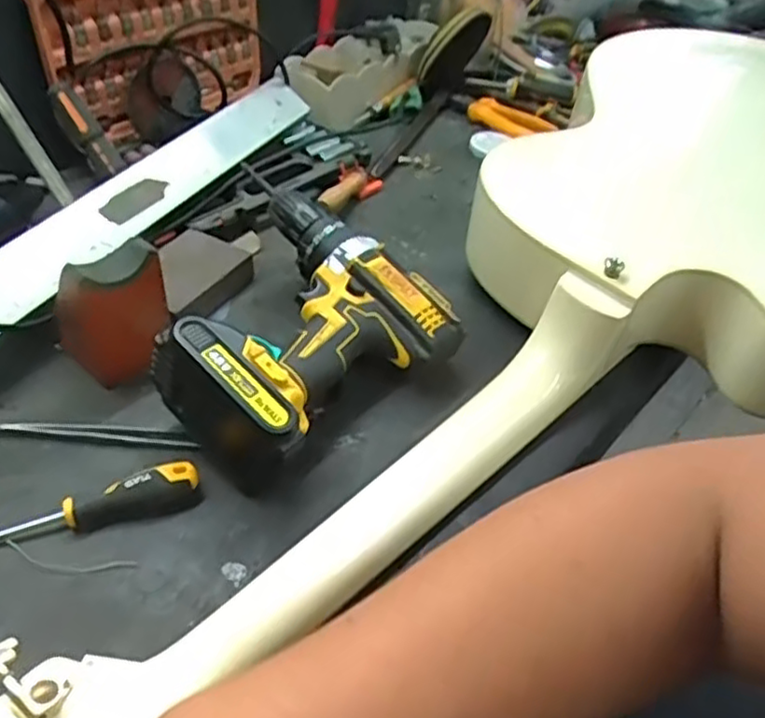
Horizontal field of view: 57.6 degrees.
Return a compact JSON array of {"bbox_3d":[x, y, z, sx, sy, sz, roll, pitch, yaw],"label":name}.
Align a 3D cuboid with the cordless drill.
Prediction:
[{"bbox_3d":[-0.065,-0.024,0.510,0.182,0.086,0.206,29,48,24],"label":"cordless drill"}]

